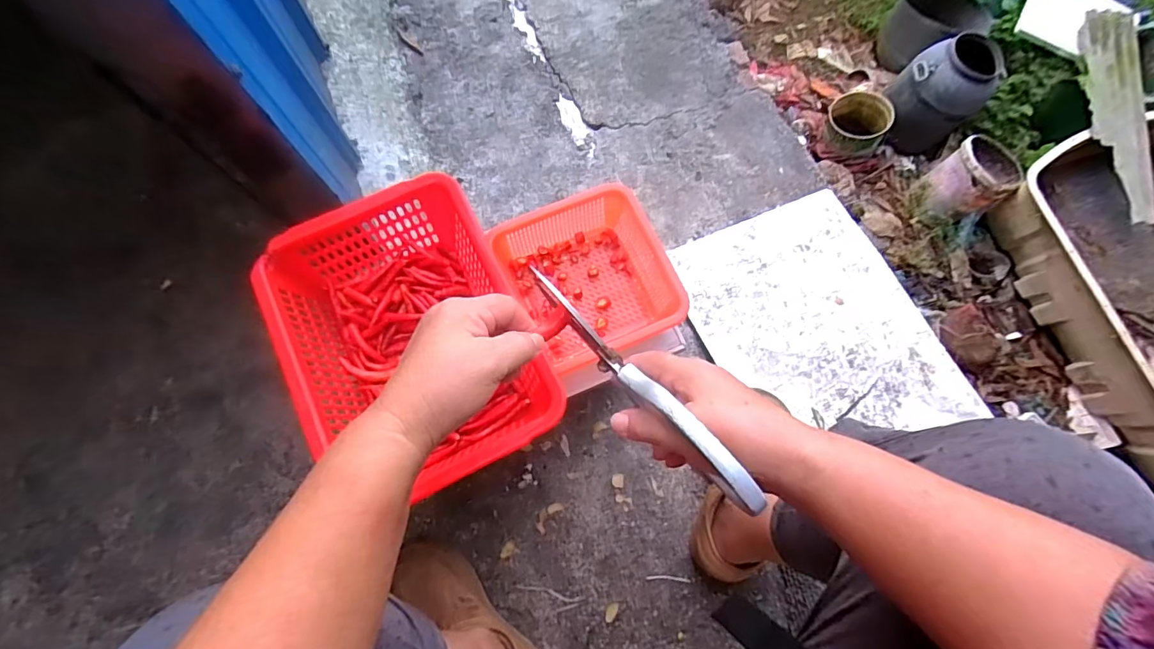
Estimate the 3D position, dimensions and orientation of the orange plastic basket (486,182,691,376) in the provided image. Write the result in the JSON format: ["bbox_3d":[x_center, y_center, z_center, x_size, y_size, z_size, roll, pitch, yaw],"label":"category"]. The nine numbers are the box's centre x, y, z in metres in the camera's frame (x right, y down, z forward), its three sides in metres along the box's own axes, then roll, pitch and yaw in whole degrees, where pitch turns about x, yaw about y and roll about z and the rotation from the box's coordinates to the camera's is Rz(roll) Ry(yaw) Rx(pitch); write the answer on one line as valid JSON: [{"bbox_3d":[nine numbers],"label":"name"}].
[{"bbox_3d":[0.014,-0.052,0.538,0.160,0.060,0.178,-27,78,-8],"label":"orange plastic basket"}]

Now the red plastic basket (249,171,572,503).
[{"bbox_3d":[-0.165,0.014,0.495,0.218,0.088,0.294,-27,78,-8],"label":"red plastic basket"}]

